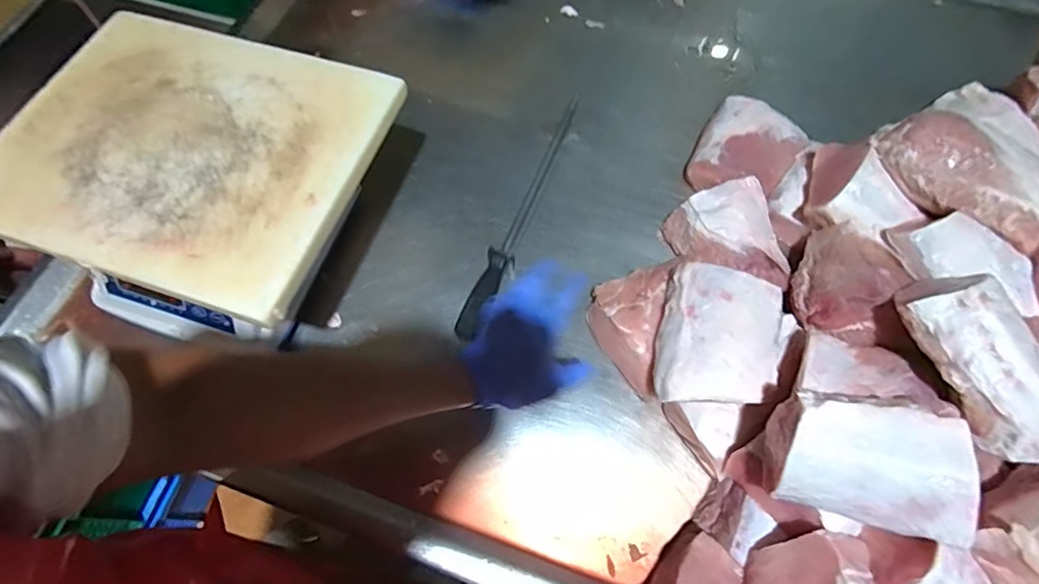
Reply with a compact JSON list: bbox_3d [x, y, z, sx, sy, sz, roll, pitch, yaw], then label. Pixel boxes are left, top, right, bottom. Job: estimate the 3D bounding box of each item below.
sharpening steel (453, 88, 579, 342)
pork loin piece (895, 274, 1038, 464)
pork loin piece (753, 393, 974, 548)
[{"bbox_3d":[0.011,-0.119,0.703,0.033,0.038,0.406,19,67,7],"label":"sharpening steel"},{"bbox_3d":[0.409,0.062,0.460,0.078,0.051,0.166,-18,68,-9],"label":"pork loin piece"},{"bbox_3d":[0.297,0.148,0.463,0.145,0.088,0.098,15,67,6],"label":"pork loin piece"}]

